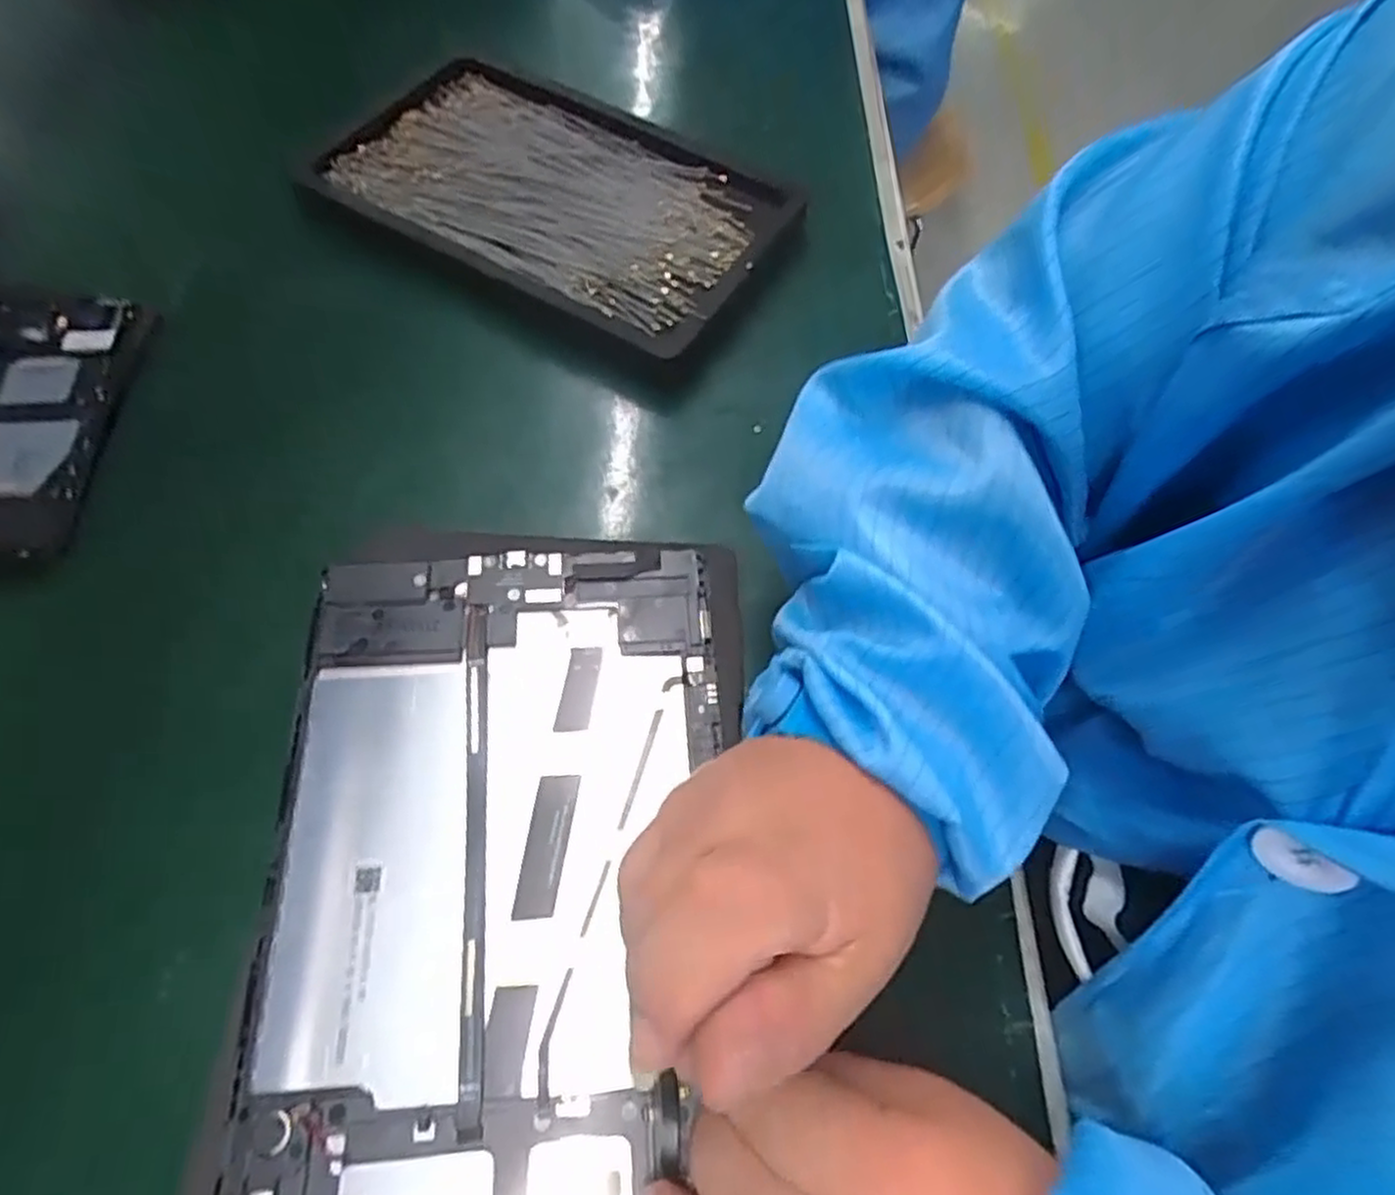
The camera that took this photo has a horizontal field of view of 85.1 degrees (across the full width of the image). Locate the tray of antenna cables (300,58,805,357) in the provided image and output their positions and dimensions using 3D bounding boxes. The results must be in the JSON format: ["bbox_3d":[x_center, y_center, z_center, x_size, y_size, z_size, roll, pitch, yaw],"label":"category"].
[{"bbox_3d":[-0.078,-0.219,0.422,0.240,0.026,0.147,27,65,11],"label":"tray of antenna cables"}]

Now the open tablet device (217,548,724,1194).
[{"bbox_3d":[-0.065,0.091,0.249,0.141,0.011,0.235,-1,62,-3],"label":"open tablet device"}]

